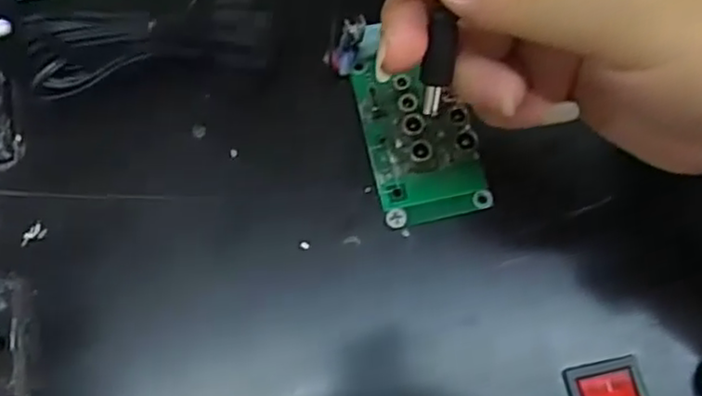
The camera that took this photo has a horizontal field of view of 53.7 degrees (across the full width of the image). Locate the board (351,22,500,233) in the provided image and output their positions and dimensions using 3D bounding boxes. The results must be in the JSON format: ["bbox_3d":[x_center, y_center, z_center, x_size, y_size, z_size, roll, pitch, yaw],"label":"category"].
[{"bbox_3d":[0.024,-0.030,0.259,0.039,0.020,0.076,-13,68,-4],"label":"board"}]

